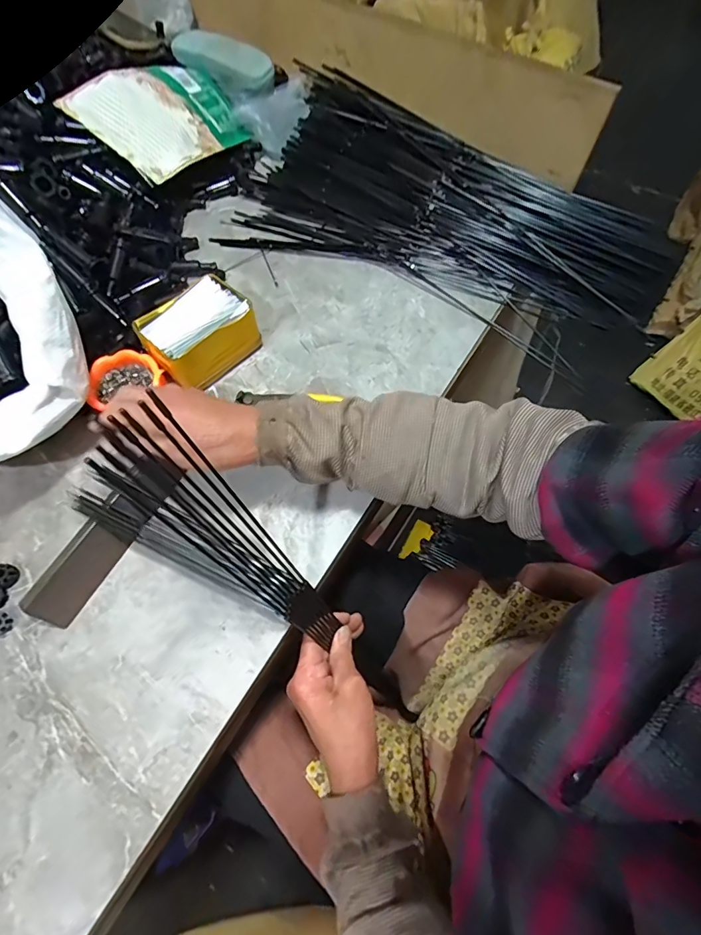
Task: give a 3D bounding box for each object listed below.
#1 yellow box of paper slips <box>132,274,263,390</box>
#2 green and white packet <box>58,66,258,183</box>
[{"bbox_3d":[-0.161,-0.143,0.482,0.091,0.059,0.111,39,69,17],"label":"yellow box of paper slips"},{"bbox_3d":[-0.249,-0.485,0.608,0.149,0.020,0.226,40,58,-8],"label":"green and white packet"}]

